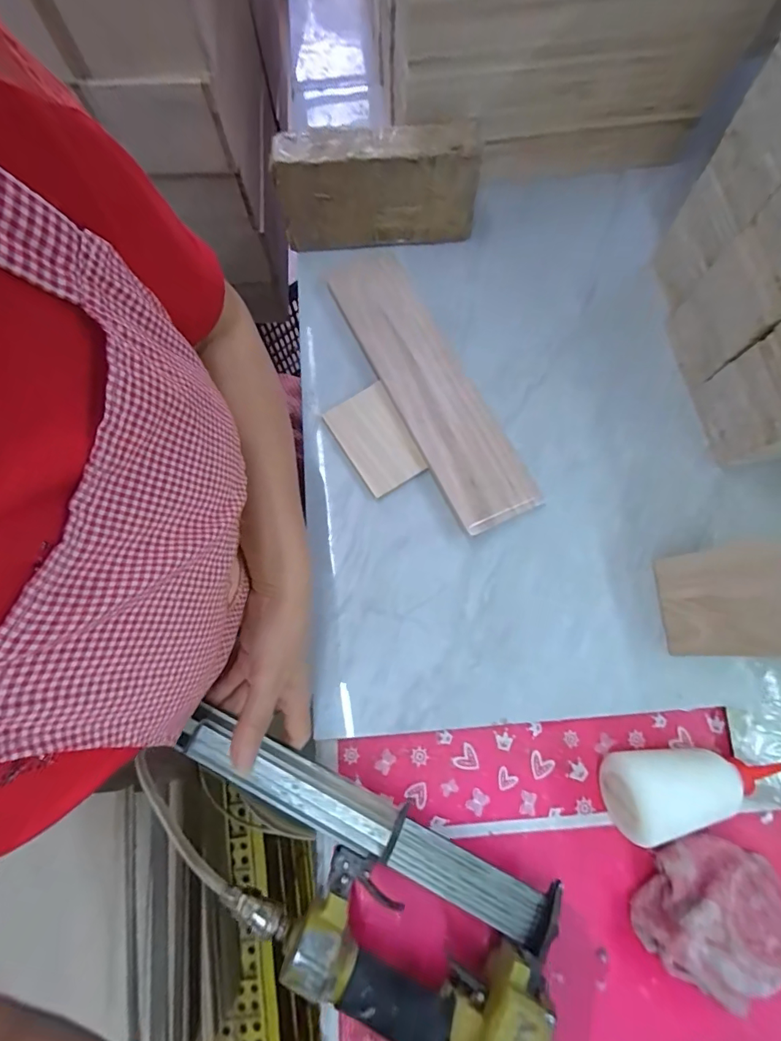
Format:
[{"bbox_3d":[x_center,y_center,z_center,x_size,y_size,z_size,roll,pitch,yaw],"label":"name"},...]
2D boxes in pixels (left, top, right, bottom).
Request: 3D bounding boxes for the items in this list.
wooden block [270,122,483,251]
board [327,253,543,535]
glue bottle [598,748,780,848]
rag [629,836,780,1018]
[{"bbox_3d":[-0.014,-0.355,0.492,0.207,0.103,0.052,1,75,-1],"label":"wooden block"},{"bbox_3d":[0.041,-0.145,0.481,0.088,0.015,0.331,-25,77,-7],"label":"board"},{"bbox_3d":[0.259,0.225,0.382,0.159,0.049,0.063,-2,75,-1],"label":"glue bottle"},{"bbox_3d":[0.262,0.316,0.363,0.107,0.034,0.106,27,77,6],"label":"rag"}]

